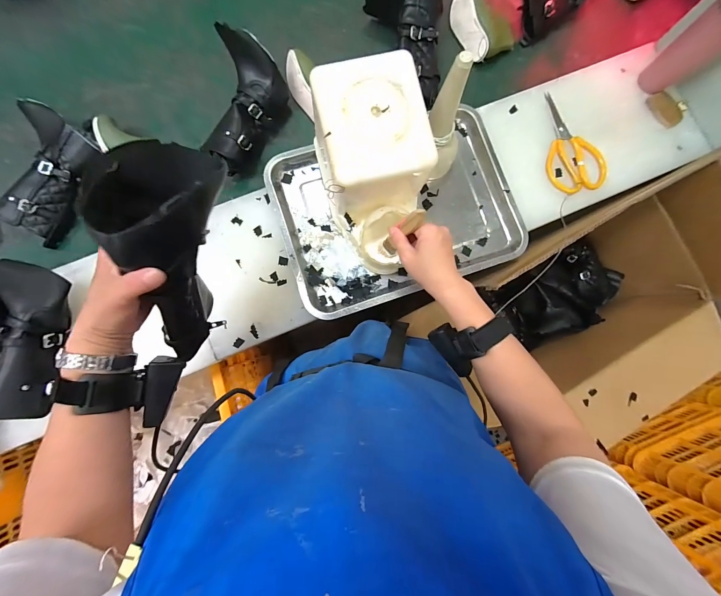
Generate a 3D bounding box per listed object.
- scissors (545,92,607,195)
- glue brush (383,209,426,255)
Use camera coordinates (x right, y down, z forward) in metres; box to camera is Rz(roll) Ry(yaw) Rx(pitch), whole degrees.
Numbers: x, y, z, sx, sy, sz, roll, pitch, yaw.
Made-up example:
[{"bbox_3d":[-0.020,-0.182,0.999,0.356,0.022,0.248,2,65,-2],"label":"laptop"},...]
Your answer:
[{"bbox_3d":[0.374,-0.281,0.541,0.093,0.017,0.188,-9,84,-5],"label":"scissors"},{"bbox_3d":[0.056,-0.086,0.403,0.007,0.126,0.023,-43,92,-16],"label":"glue brush"}]

